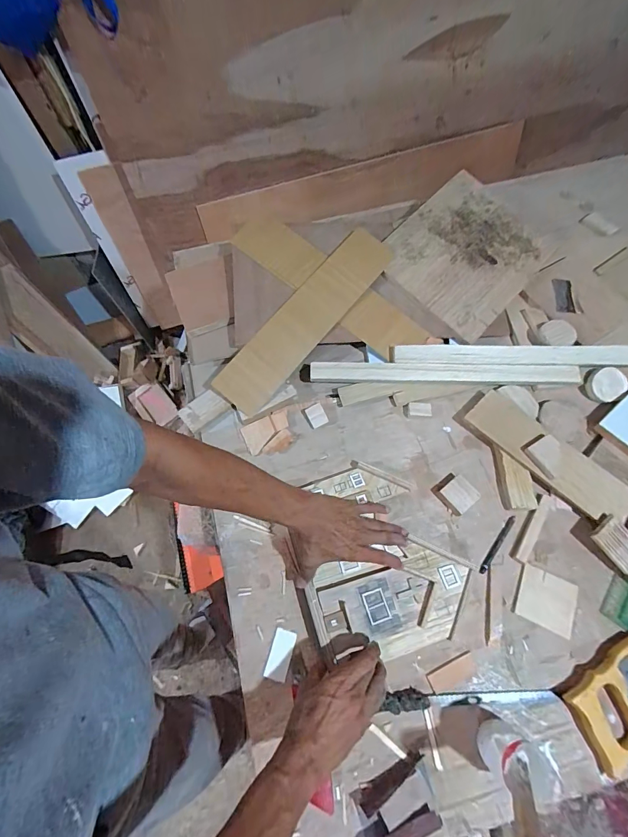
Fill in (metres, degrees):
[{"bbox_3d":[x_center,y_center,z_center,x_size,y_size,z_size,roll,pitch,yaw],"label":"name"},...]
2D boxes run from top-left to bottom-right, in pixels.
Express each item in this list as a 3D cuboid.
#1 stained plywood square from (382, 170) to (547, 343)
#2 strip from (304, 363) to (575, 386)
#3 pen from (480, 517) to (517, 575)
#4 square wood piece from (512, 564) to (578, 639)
[{"bbox_3d":[0.317,-0.348,0.777,0.267,0.018,0.337,42,76,5],"label":"stained plywood square"},{"bbox_3d":[0.239,-0.085,0.690,0.483,0.023,0.032,1,65,1],"label":"strip"},{"bbox_3d":[0.295,0.202,0.599,0.012,0.007,0.107,35,70,16],"label":"pen"},{"bbox_3d":[0.346,0.270,0.558,0.077,0.008,0.076,23,67,11],"label":"square wood piece"}]

